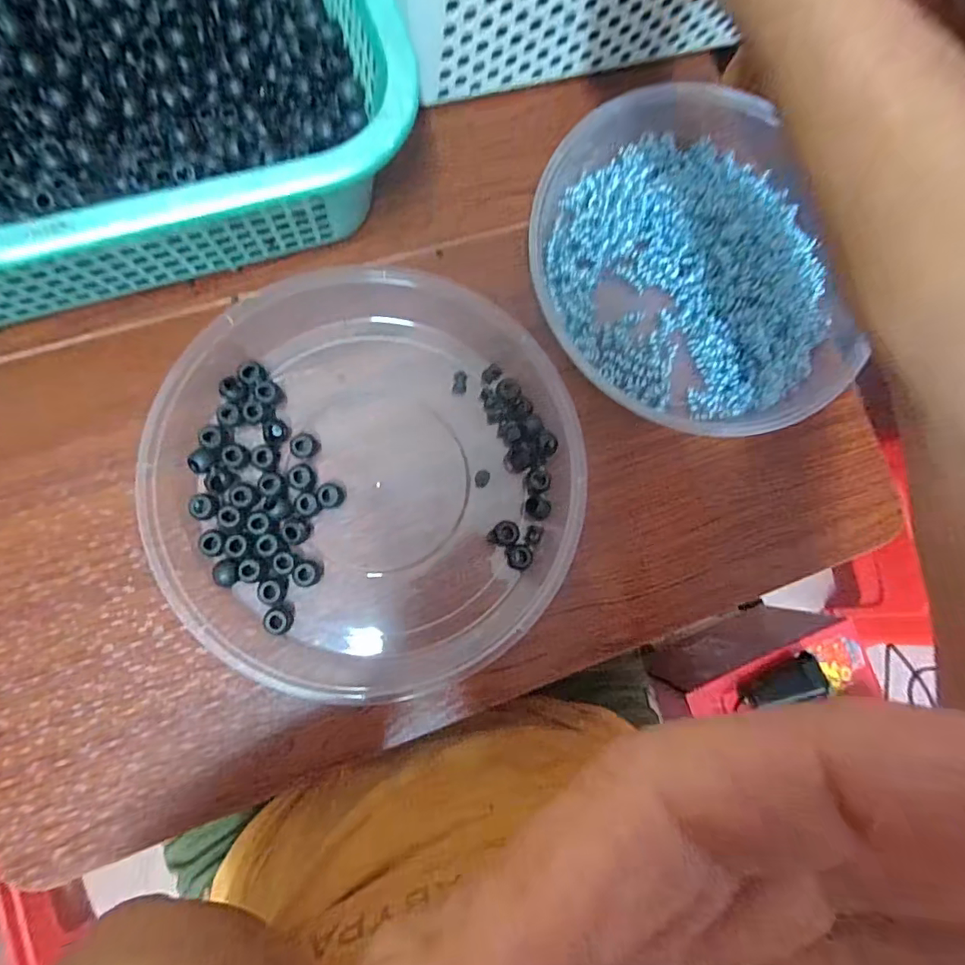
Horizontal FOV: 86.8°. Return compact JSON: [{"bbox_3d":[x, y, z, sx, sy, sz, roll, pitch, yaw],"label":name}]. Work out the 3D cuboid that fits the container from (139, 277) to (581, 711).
[{"bbox_3d":[-0.063,-0.007,0.291,0.230,0.034,0.243,1,85,-6],"label":"container"}]

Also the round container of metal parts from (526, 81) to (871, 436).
[{"bbox_3d":[0.129,-0.147,0.326,0.195,0.034,0.237,-14,85,-9],"label":"round container of metal parts"}]

